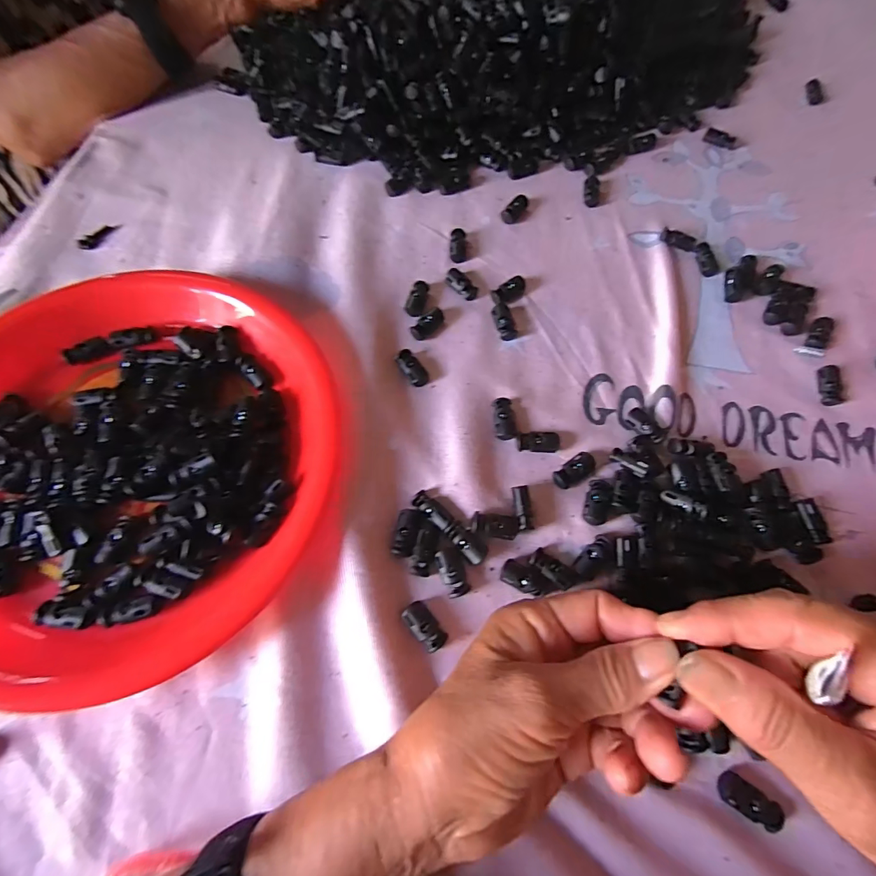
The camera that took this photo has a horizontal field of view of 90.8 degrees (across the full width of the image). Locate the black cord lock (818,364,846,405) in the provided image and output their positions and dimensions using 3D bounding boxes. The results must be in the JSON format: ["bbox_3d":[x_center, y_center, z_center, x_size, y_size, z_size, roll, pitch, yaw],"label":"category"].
[{"bbox_3d":[0.277,-0.038,0.304,0.015,0.010,0.029,5,69,0],"label":"black cord lock"}]

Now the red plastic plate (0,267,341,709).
[{"bbox_3d":[-0.188,0.006,0.262,0.246,0.023,0.256,-3,70,-3],"label":"red plastic plate"}]

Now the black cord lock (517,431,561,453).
[{"bbox_3d":[0.066,0.003,0.283,0.027,0.007,0.014,1,69,-1],"label":"black cord lock"}]

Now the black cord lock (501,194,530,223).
[{"bbox_3d":[0.065,-0.194,0.365,0.013,0.008,0.028,34,72,10],"label":"black cord lock"}]

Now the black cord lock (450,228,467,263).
[{"bbox_3d":[0.017,-0.154,0.345,0.013,0.006,0.029,3,69,-1],"label":"black cord lock"}]

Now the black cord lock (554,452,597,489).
[{"bbox_3d":[0.087,0.021,0.276,0.028,0.007,0.014,-34,74,-13],"label":"black cord lock"}]

